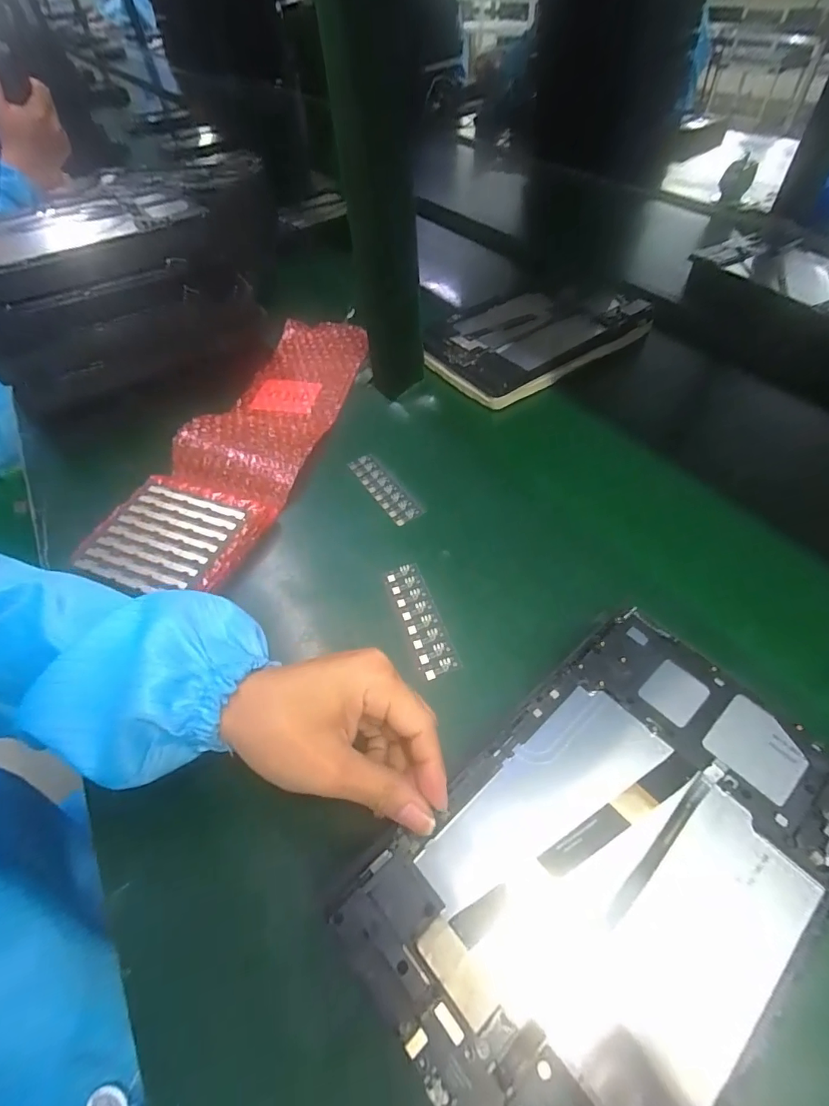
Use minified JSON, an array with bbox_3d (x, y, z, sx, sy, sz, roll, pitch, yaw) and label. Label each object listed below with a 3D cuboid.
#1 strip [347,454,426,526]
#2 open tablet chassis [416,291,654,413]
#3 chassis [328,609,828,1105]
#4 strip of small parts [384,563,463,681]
[{"bbox_3d":[-0.027,-0.059,0.426,0.027,0.005,0.090,-29,55,-18],"label":"strip"},{"bbox_3d":[0.137,-0.257,0.554,0.250,0.023,0.152,-30,57,-17],"label":"open tablet chassis"},{"bbox_3d":[0.097,0.143,0.226,0.232,0.008,0.147,-37,58,-23],"label":"chassis"},{"bbox_3d":[0.004,0.047,0.341,0.027,0.004,0.092,-18,52,-10],"label":"strip of small parts"}]

